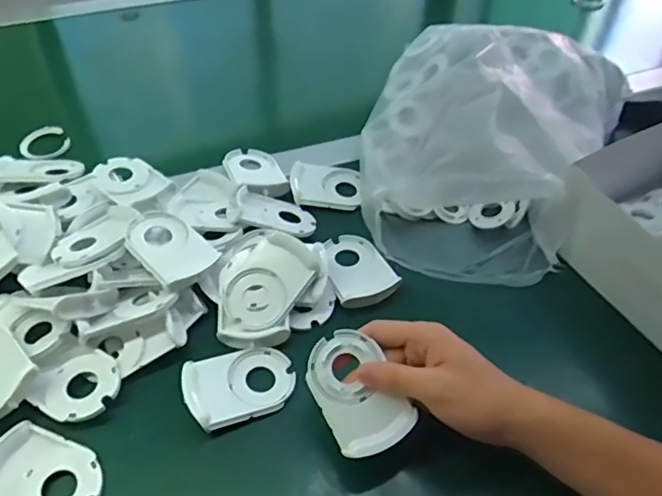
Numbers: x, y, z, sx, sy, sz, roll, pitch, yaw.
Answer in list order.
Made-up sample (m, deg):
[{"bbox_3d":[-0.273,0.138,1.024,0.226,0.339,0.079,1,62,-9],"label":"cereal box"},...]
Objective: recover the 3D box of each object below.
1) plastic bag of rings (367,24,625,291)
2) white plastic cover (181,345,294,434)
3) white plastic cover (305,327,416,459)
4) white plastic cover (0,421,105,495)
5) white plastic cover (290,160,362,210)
[{"bbox_3d":[0.157,-0.124,0.564,0.229,0.114,0.279,18,50,14],"label":"plastic bag of rings"},{"bbox_3d":[-0.069,0.104,0.436,0.082,0.019,0.057,-18,51,-17],"label":"white plastic cover"},{"bbox_3d":[0.017,0.101,0.398,0.054,0.018,0.083,-29,76,-9],"label":"white plastic cover"},{"bbox_3d":[-0.199,0.156,0.388,0.080,0.010,0.058,15,50,12],"label":"white plastic cover"},{"bbox_3d":[-0.005,-0.065,0.586,0.072,0.018,0.053,4,48,2],"label":"white plastic cover"}]

